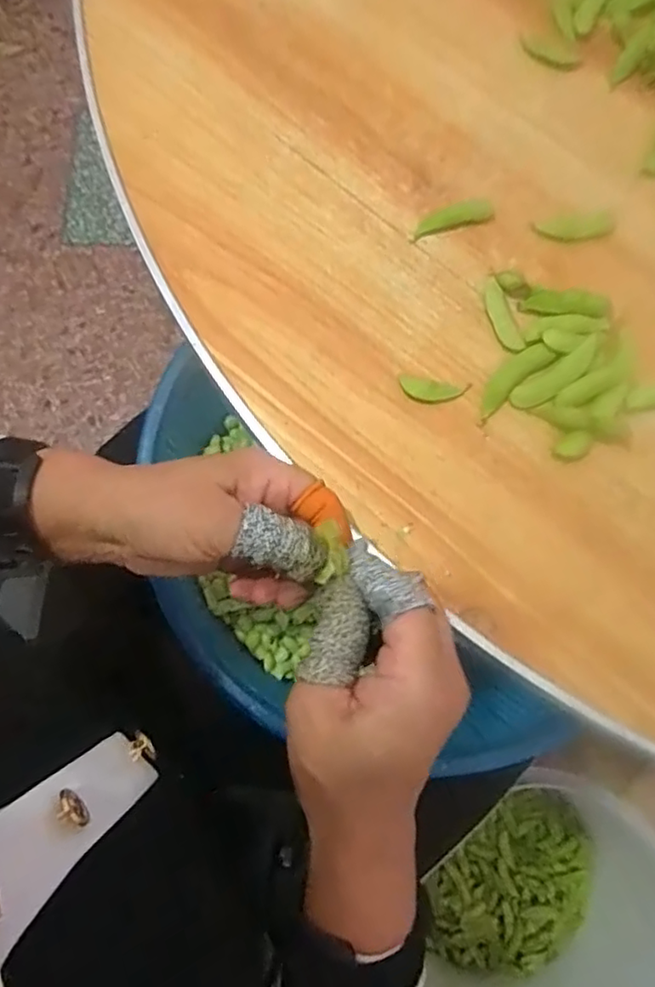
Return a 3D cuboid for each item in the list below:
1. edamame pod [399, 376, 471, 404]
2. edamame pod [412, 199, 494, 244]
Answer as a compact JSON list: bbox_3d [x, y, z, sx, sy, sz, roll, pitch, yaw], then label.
[{"bbox_3d":[0.057,-0.055,0.333,0.037,0.007,0.015,12,76,2],"label":"edamame pod"},{"bbox_3d":[0.071,-0.157,0.357,0.049,0.005,0.015,-16,76,-5],"label":"edamame pod"}]

